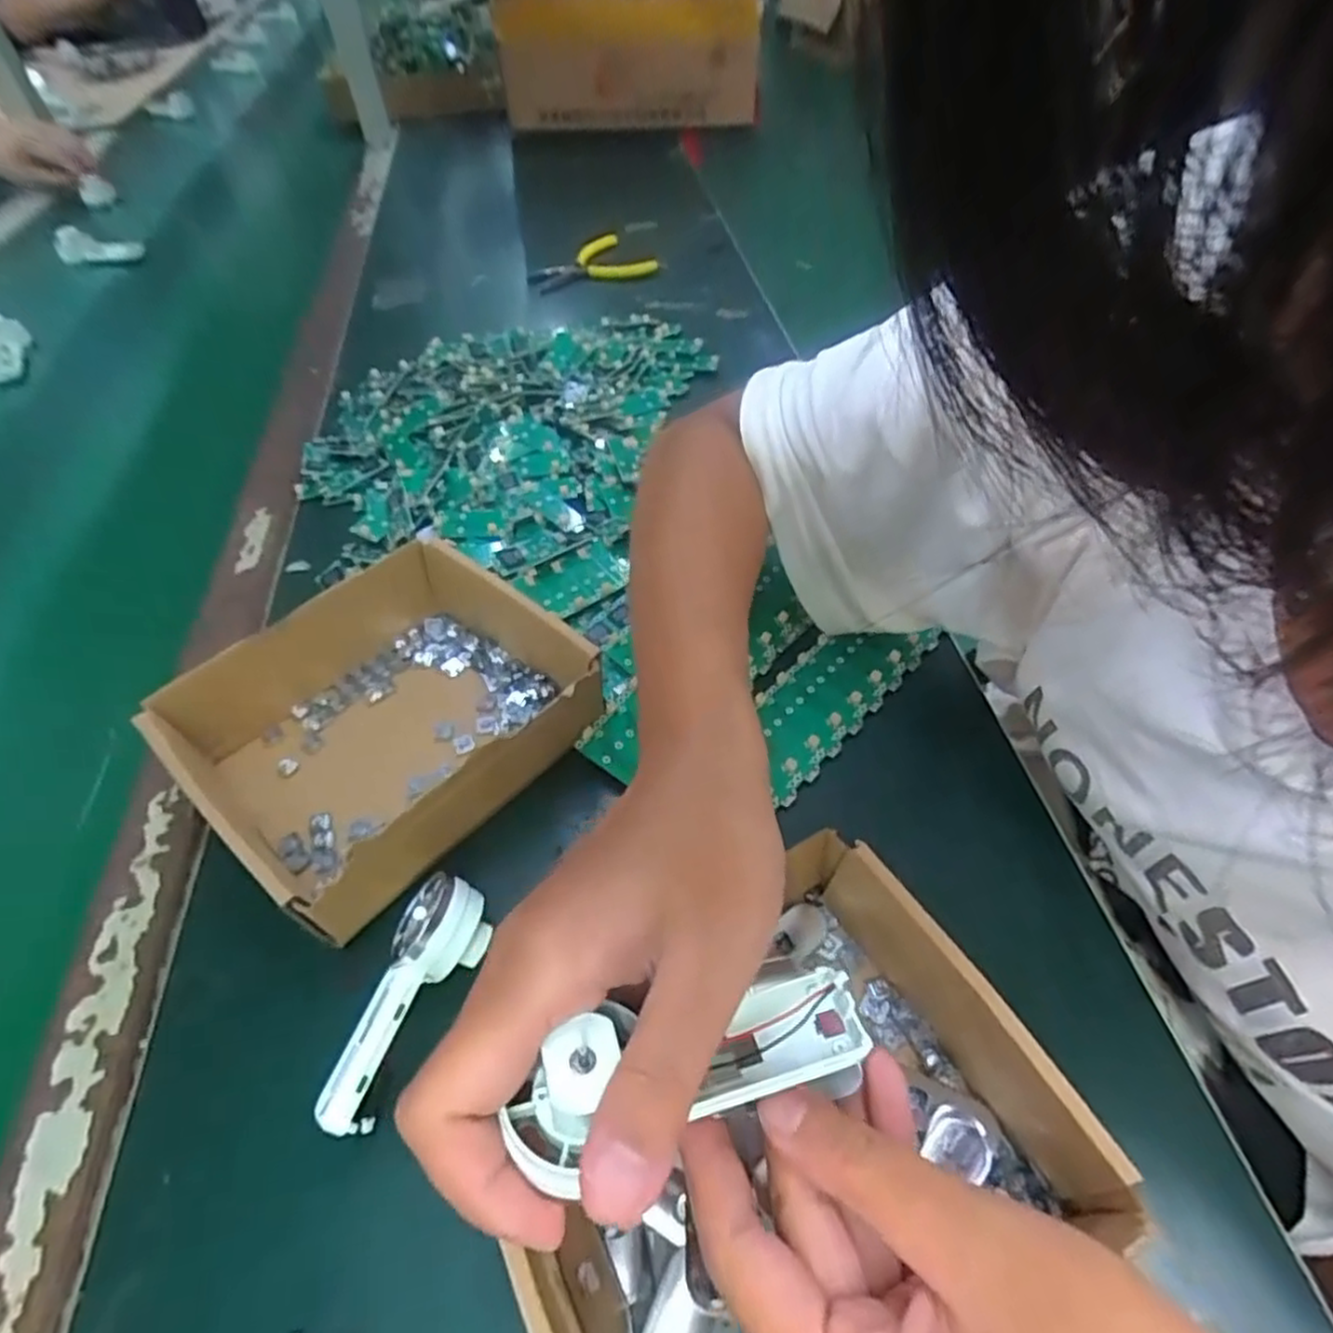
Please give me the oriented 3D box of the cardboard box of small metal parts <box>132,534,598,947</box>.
[{"bbox_3d":[-0.134,0.023,0.349,0.144,0.048,0.160,34,60,27],"label":"cardboard box of small metal parts"}]

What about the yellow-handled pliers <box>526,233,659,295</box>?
[{"bbox_3d":[-0.080,-0.411,0.738,0.117,0.017,0.073,-26,54,-17],"label":"yellow-handled pliers"}]

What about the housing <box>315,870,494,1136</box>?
[{"bbox_3d":[-0.104,0.127,0.280,0.036,0.031,0.091,17,54,17],"label":"housing"}]

